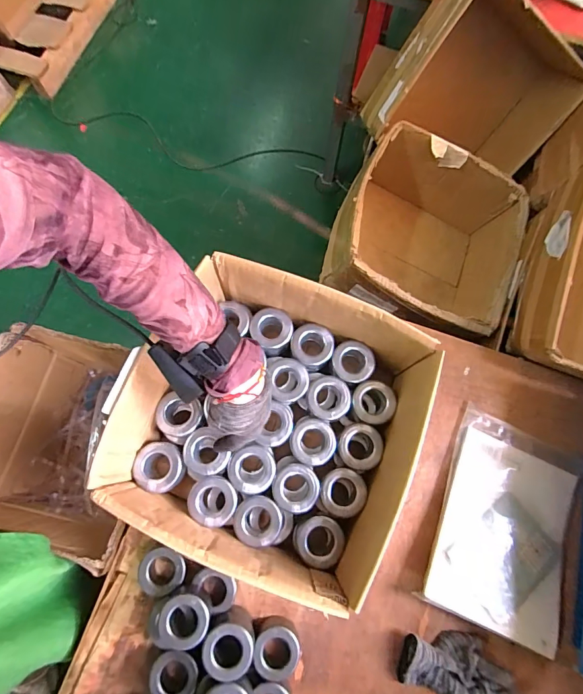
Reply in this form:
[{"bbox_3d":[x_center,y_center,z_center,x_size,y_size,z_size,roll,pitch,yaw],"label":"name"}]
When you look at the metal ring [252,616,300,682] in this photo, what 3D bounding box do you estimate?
[{"bbox_3d":[-0.019,0.399,0.520,0.059,0.043,0.058,1,75,-2],"label":"metal ring"}]

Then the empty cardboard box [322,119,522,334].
[{"bbox_3d":[0.272,-0.205,0.799,0.363,0.225,0.344,25,75,5],"label":"empty cardboard box"}]

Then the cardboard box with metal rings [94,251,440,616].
[{"bbox_3d":[-0.029,0.096,0.528,0.316,0.181,0.324,22,75,4],"label":"cardboard box with metal rings"}]

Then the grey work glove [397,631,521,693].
[{"bbox_3d":[0.226,0.432,0.519,0.152,0.038,0.086,20,75,4],"label":"grey work glove"}]

